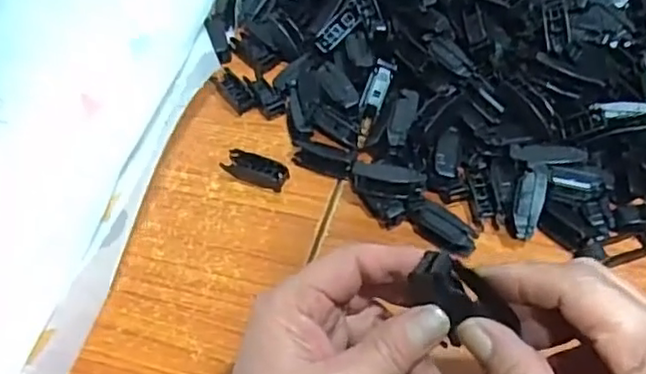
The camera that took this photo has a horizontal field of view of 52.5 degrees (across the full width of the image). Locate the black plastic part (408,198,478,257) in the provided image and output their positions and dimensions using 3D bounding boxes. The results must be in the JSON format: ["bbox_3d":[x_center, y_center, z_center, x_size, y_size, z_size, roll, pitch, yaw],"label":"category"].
[{"bbox_3d":[0.077,0.027,0.430,0.048,0.015,0.020,33,59,25],"label":"black plastic part"}]

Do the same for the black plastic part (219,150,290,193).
[{"bbox_3d":[-0.048,-0.012,0.474,0.047,0.014,0.017,20,55,17],"label":"black plastic part"}]

